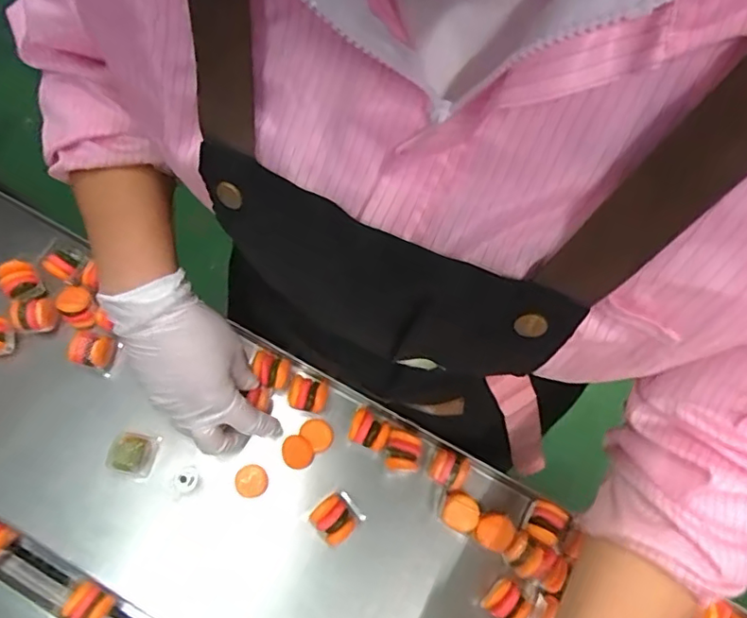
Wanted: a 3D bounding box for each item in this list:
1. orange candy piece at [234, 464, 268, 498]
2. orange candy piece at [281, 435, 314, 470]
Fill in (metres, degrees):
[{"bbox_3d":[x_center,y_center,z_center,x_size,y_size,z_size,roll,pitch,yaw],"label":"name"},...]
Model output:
[{"bbox_3d":[-0.103,0.146,0.482,0.028,0.007,0.027,1,74,-4],"label":"orange candy piece"},{"bbox_3d":[-0.066,0.124,0.493,0.029,0.010,0.026,45,75,8],"label":"orange candy piece"}]

